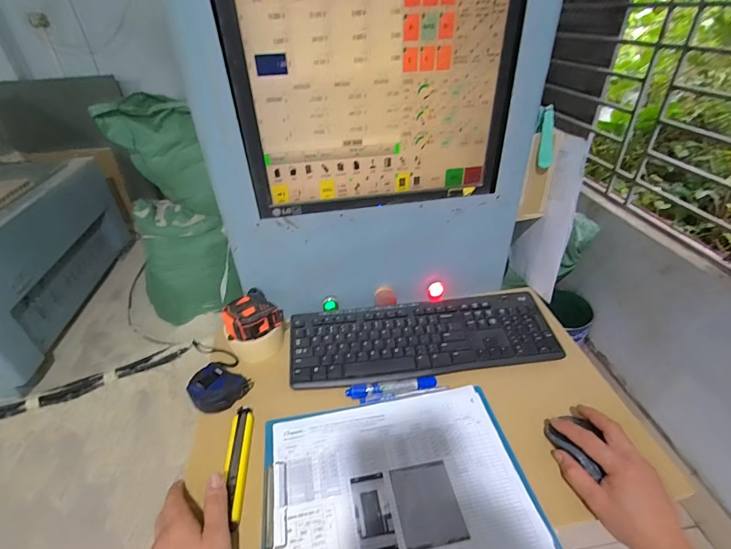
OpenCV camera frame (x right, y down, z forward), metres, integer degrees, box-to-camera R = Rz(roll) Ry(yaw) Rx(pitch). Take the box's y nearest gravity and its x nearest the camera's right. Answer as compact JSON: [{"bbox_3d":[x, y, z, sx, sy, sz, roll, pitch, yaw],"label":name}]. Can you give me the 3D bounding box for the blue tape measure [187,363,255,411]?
[{"bbox_3d":[-0.218,0.162,0.547,0.069,0.039,0.070,-2,36,2],"label":"blue tape measure"}]

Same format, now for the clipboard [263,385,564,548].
[{"bbox_3d":[0.037,0.254,0.458,0.313,0.017,0.222,-9,36,-8],"label":"clipboard"}]

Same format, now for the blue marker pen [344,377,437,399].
[{"bbox_3d":[0.040,0.168,0.557,0.134,0.013,0.020,-7,36,-4],"label":"blue marker pen"}]

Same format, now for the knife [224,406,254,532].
[{"bbox_3d":[-0.161,0.236,0.477,0.029,0.012,0.152,-8,39,-6],"label":"knife"}]

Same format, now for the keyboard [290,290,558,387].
[{"bbox_3d":[0.096,0.102,0.624,0.438,0.036,0.155,-5,36,-2],"label":"keyboard"}]

